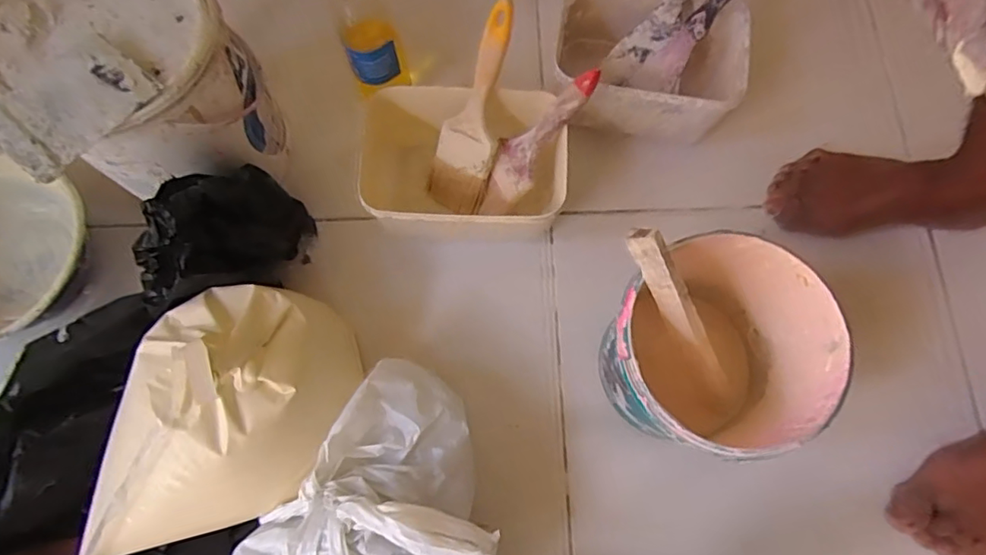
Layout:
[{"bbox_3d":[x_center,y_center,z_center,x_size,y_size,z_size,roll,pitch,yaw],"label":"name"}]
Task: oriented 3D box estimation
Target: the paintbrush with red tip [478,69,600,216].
[{"bbox_3d":[0.037,-0.130,0.544,0.055,0.019,0.174,51,122,13],"label":"paintbrush with red tip"}]

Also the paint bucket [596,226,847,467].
[{"bbox_3d":[0.176,0.066,0.478,0.159,0.161,0.161,0,74,1],"label":"paint bucket"}]

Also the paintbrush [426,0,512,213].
[{"bbox_3d":[-0.019,-0.160,0.542,0.058,0.202,0.013,23,31,7],"label":"paintbrush"}]

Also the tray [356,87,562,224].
[{"bbox_3d":[-0.022,-0.109,0.566,0.187,0.088,0.145,1,74,1],"label":"tray"}]

